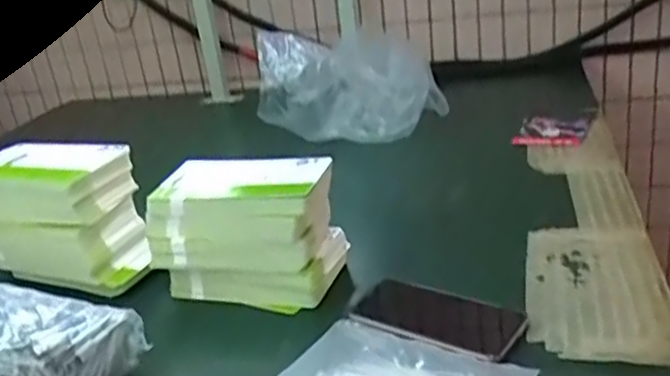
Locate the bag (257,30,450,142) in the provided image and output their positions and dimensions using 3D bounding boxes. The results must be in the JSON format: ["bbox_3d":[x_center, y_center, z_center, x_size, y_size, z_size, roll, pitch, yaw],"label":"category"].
[{"bbox_3d":[0.025,-0.168,1.117,0.296,0.163,0.162,-10,22,-7],"label":"bag"}]

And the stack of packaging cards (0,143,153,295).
[{"bbox_3d":[-0.313,0.033,0.778,0.192,0.149,0.083,0,23,16],"label":"stack of packaging cards"}]

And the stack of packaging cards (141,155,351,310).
[{"bbox_3d":[-0.093,0.046,0.740,0.186,0.128,0.099,0,23,18],"label":"stack of packaging cards"}]

